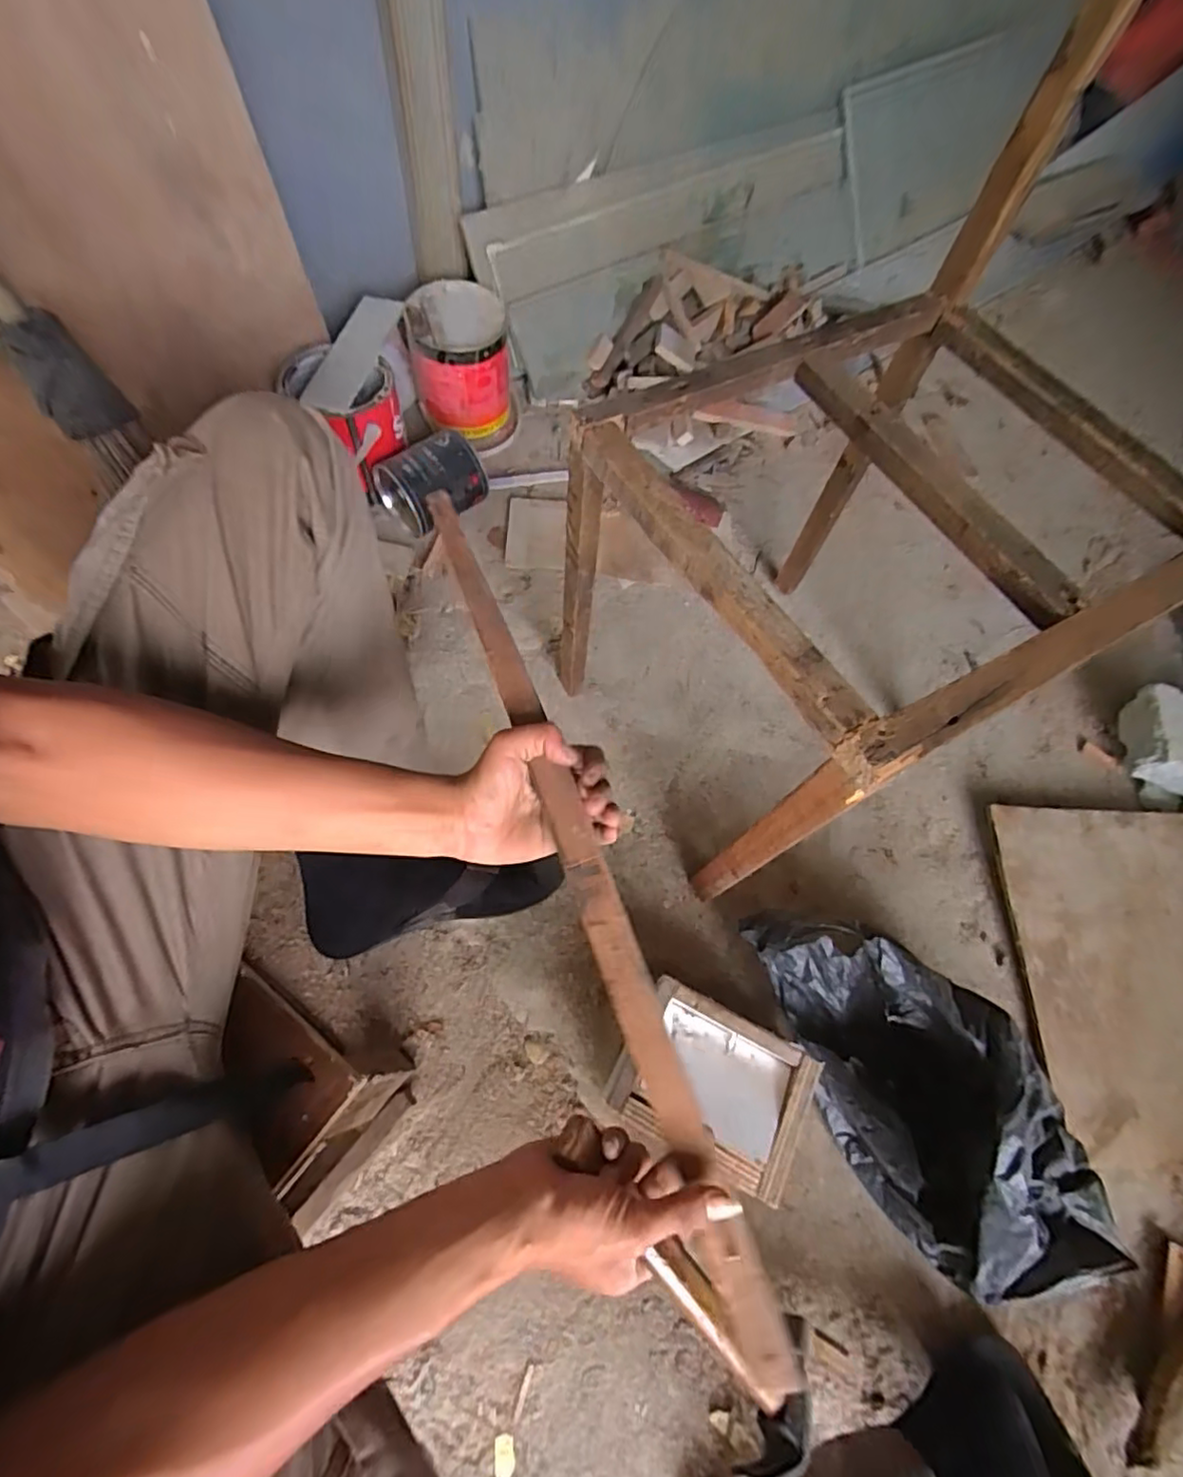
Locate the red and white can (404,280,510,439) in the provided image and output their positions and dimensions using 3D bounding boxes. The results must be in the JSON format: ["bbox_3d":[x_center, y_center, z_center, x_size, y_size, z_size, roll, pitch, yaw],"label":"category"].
[{"bbox_3d":[-0.206,-0.581,0.985,0.149,0.166,0.139,-4,65,-4],"label":"red and white can"}]

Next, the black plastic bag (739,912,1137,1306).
[{"bbox_3d":[0.295,0.309,0.584,0.165,0.155,0.364,-33,70,-16],"label":"black plastic bag"}]

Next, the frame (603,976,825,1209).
[{"bbox_3d":[0.108,0.310,0.555,0.161,0.030,0.127,26,64,8],"label":"frame"}]

